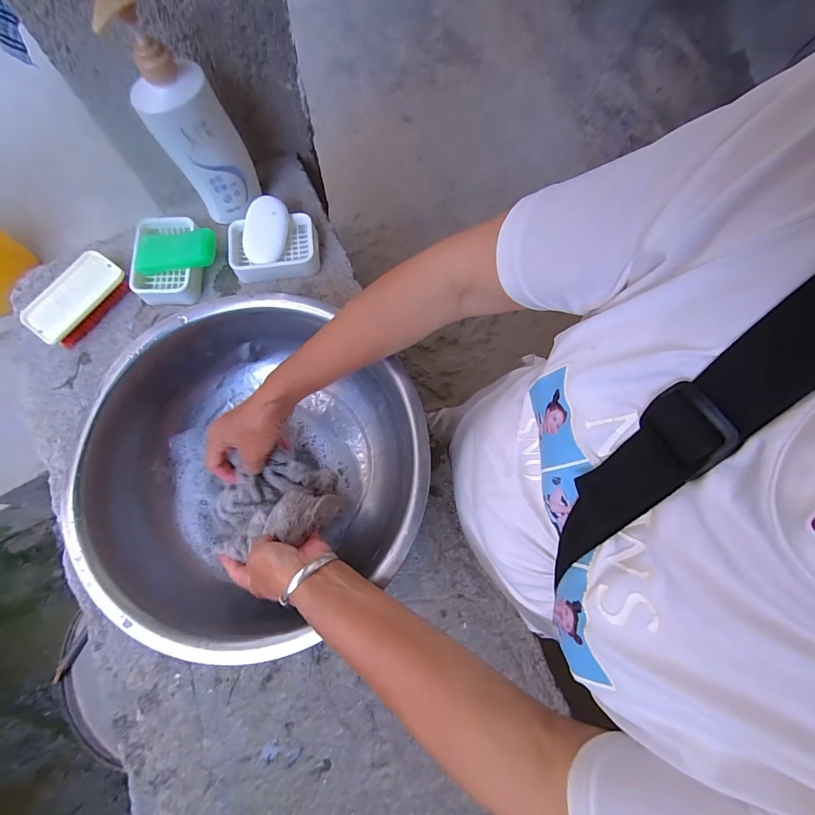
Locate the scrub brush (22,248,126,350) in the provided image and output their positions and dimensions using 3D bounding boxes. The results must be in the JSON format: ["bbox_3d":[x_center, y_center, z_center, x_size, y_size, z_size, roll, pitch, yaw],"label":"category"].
[{"bbox_3d":[-0.442,-0.146,0.522,0.062,0.026,0.129,38,81,7],"label":"scrub brush"}]

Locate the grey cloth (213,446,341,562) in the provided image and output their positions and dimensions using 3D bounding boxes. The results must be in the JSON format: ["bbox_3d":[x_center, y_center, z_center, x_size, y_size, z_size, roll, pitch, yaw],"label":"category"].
[{"bbox_3d":[-0.153,0.103,0.438,0.136,0.073,0.102,-5,79,-1],"label":"grey cloth"}]

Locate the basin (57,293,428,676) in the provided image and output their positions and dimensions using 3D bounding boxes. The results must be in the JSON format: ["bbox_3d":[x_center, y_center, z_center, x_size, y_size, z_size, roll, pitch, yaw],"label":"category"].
[{"bbox_3d":[-0.161,0.066,0.441,0.340,0.118,0.339,0,79,0],"label":"basin"}]

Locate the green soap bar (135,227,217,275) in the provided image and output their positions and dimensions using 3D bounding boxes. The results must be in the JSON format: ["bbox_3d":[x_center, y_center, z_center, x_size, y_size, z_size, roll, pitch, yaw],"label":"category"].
[{"bbox_3d":[-0.307,-0.210,0.518,0.106,0.027,0.049,0,79,0],"label":"green soap bar"}]

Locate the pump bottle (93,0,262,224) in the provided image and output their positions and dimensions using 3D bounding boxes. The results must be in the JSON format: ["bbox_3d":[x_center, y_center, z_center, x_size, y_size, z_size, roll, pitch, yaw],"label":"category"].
[{"bbox_3d":[-0.248,-0.328,0.455,0.095,0.235,0.053,-26,79,-12],"label":"pump bottle"}]

